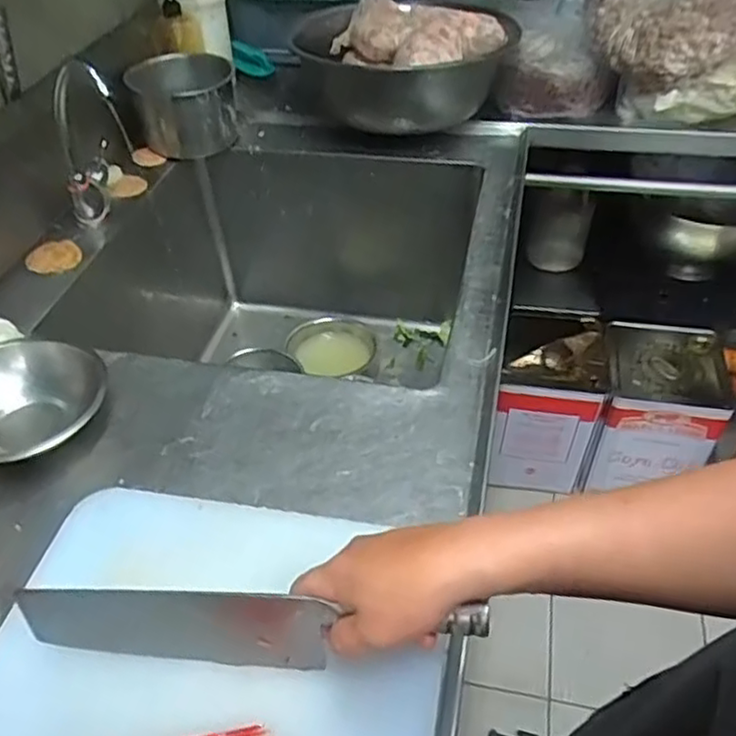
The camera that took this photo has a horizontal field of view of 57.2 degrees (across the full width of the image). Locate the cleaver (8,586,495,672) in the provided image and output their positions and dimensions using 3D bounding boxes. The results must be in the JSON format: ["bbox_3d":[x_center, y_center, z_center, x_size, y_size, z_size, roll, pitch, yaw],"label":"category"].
[{"bbox_3d":[-0.081,0.184,0.473,0.318,0.086,0.015,-1,44,6],"label":"cleaver"}]

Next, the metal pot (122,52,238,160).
[{"bbox_3d":[-0.303,-0.445,1.132,0.151,0.132,0.119,-8,44,-5],"label":"metal pot"}]

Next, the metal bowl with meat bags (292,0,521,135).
[{"bbox_3d":[0.071,-0.518,1.126,0.311,0.129,0.336,-2,44,1],"label":"metal bowl with meat bags"}]

